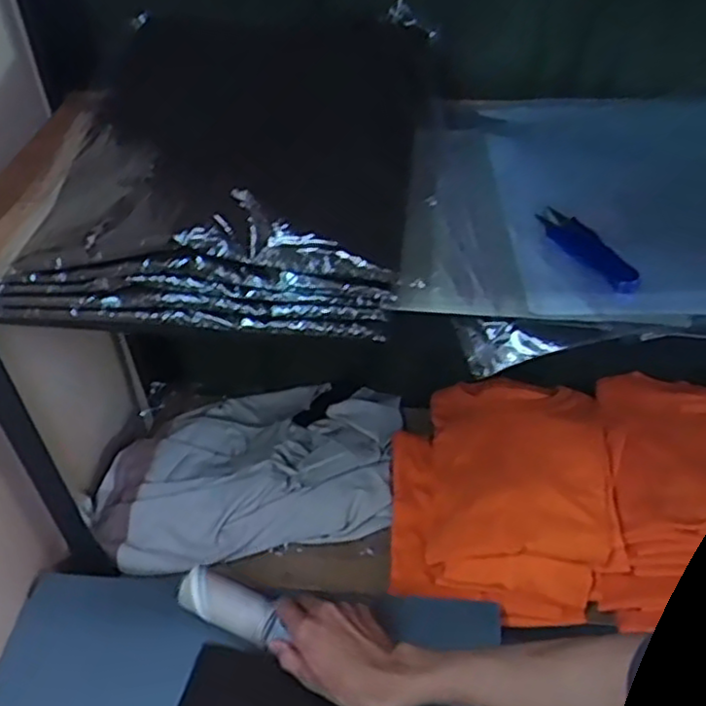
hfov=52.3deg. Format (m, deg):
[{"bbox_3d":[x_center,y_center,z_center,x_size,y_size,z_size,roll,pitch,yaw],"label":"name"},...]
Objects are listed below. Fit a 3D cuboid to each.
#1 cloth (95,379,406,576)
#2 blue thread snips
[{"bbox_3d":[-0.127,0.141,0.946,0.384,0.061,0.269,-7,44,-6],"label":"cloth"},{"bbox_3d":[0.163,-0.074,0.498,0.026,0.014,0.102,-12,45,-11],"label":"blue thread snips"}]

